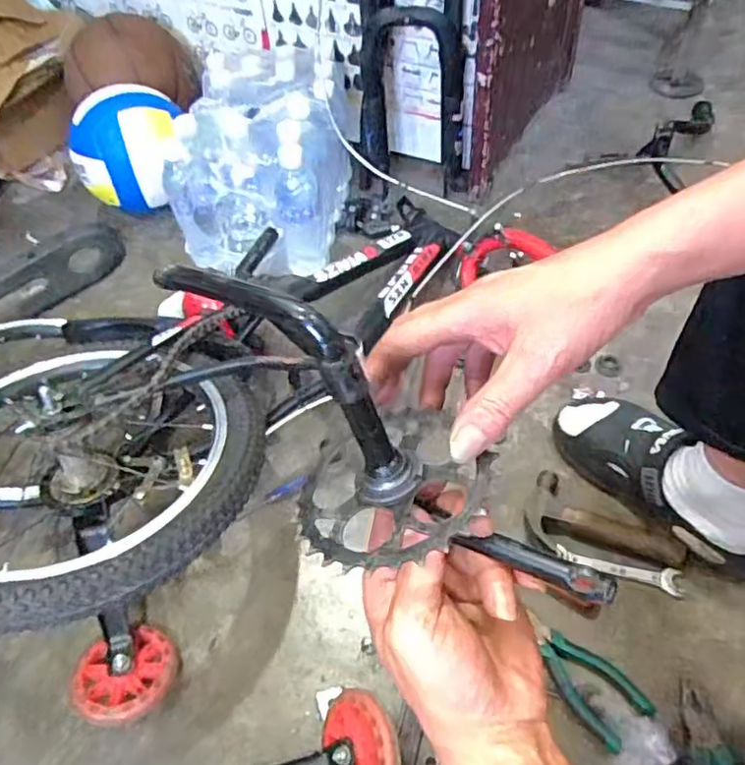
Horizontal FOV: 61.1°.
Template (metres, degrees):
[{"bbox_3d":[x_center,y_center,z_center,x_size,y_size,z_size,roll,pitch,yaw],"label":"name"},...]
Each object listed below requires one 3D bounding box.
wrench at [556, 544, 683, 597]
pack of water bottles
[{"bbox_3d":[0.270,0.206,0.694,0.130,0.007,0.026,10,54,11],"label":"wrench"},{"bbox_3d":[-0.168,-0.366,1.046,0.232,0.209,0.331,5,53,8],"label":"pack of water bottles"}]

